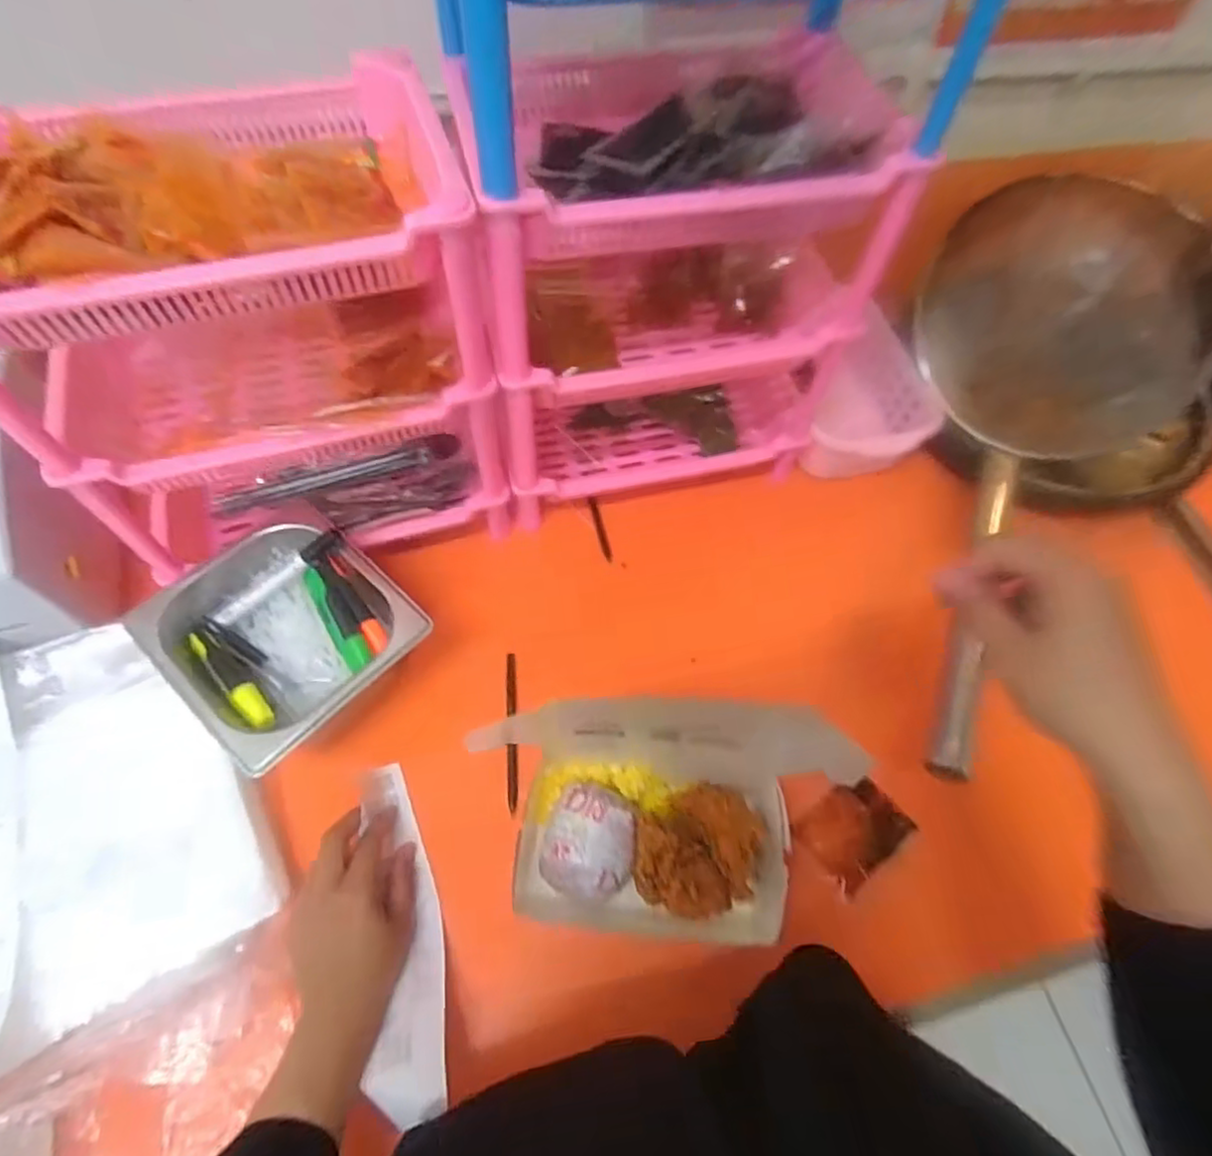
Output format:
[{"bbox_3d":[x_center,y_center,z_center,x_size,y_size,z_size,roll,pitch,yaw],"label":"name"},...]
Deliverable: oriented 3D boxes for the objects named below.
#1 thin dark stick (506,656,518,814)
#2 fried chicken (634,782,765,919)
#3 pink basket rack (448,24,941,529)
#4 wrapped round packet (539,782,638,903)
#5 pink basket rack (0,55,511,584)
[{"bbox_3d":[-0.081,0.132,0.576,0.010,0.011,0.138,-3,61,-5],"label":"thin dark stick"},{"bbox_3d":[0.073,0.203,0.502,0.112,0.056,0.086,-21,64,-14],"label":"fried chicken"},{"bbox_3d":[0.039,-0.268,0.607,0.327,0.334,0.268,-9,62,-9],"label":"pink basket rack"},{"bbox_3d":[-0.012,0.197,0.499,0.065,0.037,0.082,11,61,2],"label":"wrapped round packet"},{"bbox_3d":[-0.256,-0.160,0.526,0.305,0.330,0.202,-13,63,-11],"label":"pink basket rack"}]

